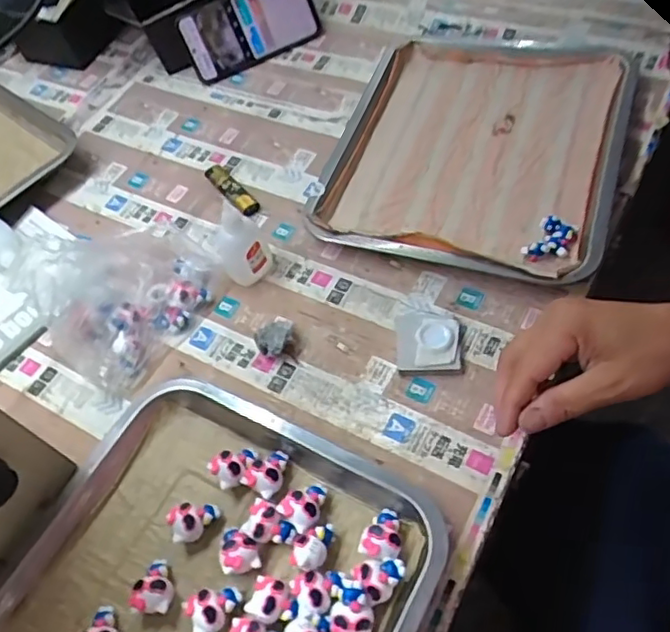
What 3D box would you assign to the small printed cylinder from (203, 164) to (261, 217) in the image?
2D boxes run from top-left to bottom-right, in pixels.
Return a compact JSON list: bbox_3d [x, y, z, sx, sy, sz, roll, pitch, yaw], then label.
[{"bbox_3d":[-0.108,-0.132,0.630,0.021,0.016,0.083,-37,62,-17],"label":"small printed cylinder"}]

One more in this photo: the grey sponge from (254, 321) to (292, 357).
[{"bbox_3d":[-0.049,0.018,0.517,0.025,0.021,0.037,30,65,21],"label":"grey sponge"}]

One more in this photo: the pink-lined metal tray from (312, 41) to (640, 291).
[{"bbox_3d":[0.139,-0.169,0.603,0.265,0.032,0.308,16,61,14],"label":"pink-lined metal tray"}]

